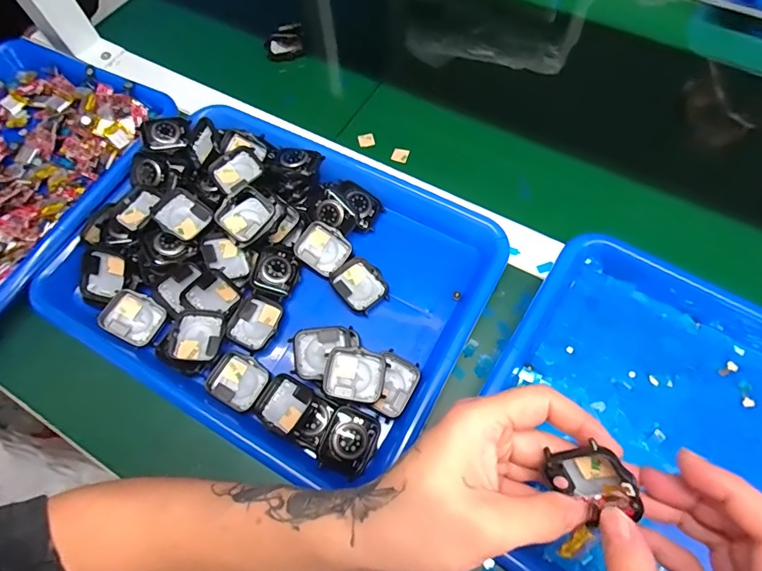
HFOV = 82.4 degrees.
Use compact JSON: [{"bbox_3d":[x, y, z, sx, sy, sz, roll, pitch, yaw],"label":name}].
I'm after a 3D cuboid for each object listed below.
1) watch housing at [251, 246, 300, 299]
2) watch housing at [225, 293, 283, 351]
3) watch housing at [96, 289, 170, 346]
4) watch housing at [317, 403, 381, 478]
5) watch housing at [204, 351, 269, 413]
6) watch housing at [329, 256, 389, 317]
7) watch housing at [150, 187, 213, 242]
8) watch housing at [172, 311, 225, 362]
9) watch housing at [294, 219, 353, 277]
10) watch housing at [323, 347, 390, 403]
[{"bbox_3d":[-0.088,-0.013,0.363,0.035,0.007,0.040,17,69,10],"label":"watch housing"},{"bbox_3d":[-0.101,0.030,0.354,0.036,0.011,0.043,23,70,12],"label":"watch housing"},{"bbox_3d":[-0.205,0.027,0.362,0.043,0.009,0.038,29,77,-14],"label":"watch housing"},{"bbox_3d":[-0.022,0.110,0.308,0.036,0.011,0.042,22,70,12],"label":"watch housing"},{"bbox_3d":[-0.109,0.074,0.336,0.043,0.009,0.037,26,71,13],"label":"watch housing"},{"bbox_3d":[-0.017,0.000,0.363,0.039,0.009,0.045,-39,70,-12],"label":"watch housing"},{"bbox_3d":[-0.169,-0.060,0.372,0.041,0.011,0.039,40,66,-7],"label":"watch housing"},{"bbox_3d":[-0.145,0.040,0.343,0.038,0.011,0.042,3,61,-13],"label":"watch housing"},{"bbox_3d":[-0.049,-0.031,0.372,0.042,0.010,0.038,38,86,-7],"label":"watch housing"},{"bbox_3d":[-0.019,0.065,0.321,0.044,0.008,0.036,7,68,6],"label":"watch housing"}]

